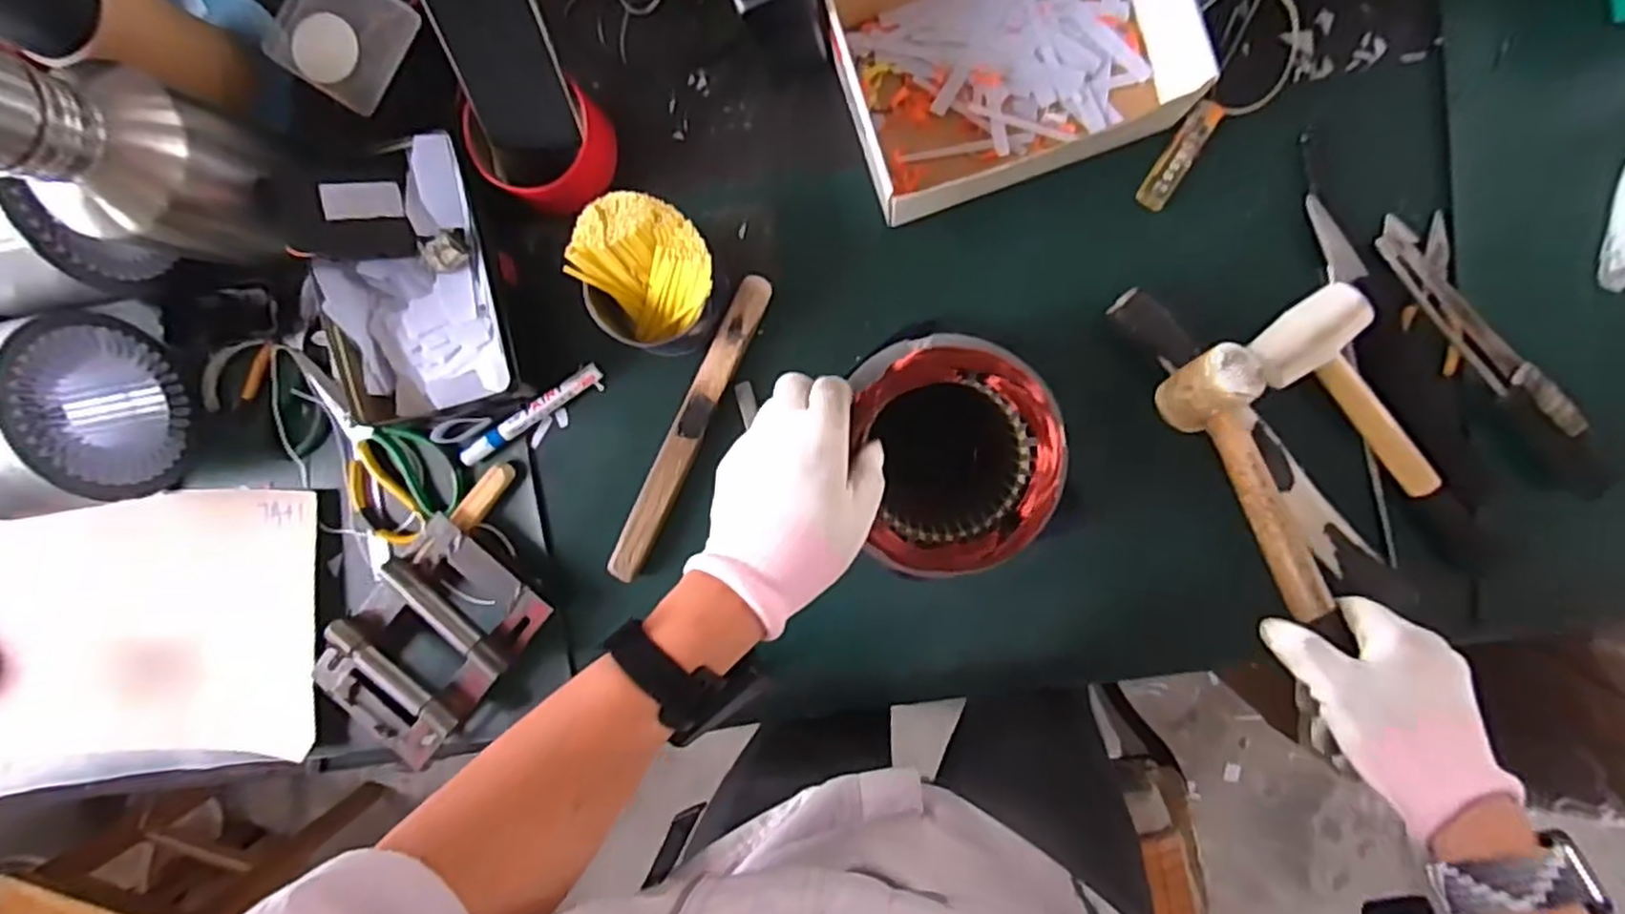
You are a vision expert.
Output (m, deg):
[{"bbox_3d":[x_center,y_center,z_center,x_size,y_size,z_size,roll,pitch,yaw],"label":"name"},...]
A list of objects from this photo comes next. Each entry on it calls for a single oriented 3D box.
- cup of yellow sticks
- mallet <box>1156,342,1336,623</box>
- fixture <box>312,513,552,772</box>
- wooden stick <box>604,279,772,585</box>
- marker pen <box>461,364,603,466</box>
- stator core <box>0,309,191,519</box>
[{"bbox_3d":[-0.127,-0.137,0.570,0.104,0.093,0.102,0,94,3],"label":"cup of yellow sticks"},{"bbox_3d":[0.284,0.016,0.474,0.052,0.039,0.174,-16,73,5],"label":"mallet"},{"bbox_3d":[-0.335,0.163,0.637,0.136,0.043,0.196,41,97,1],"label":"fixture"},{"bbox_3d":[-0.104,-0.022,0.621,0.028,0.016,0.276,26,95,1],"label":"wooden stick"},{"bbox_3d":[-0.244,-0.037,0.633,0.139,0.011,0.017,-33,92,5],"label":"marker pen"},{"bbox_3d":[-0.617,-0.034,0.595,0.105,0.142,0.156,-5,95,6],"label":"stator core"}]

